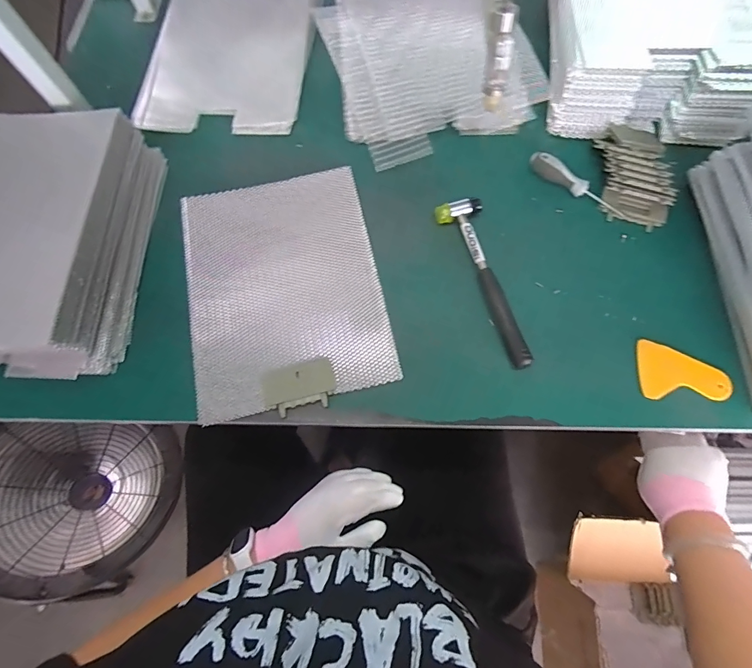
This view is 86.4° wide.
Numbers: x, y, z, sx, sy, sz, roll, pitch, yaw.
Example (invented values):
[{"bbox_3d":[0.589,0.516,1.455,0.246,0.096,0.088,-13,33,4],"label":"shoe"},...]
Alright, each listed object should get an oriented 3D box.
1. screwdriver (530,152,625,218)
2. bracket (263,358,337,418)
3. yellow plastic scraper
[{"bbox_3d":[0.278,-0.206,0.557,0.143,0.019,0.024,40,78,13],"label":"screwdriver"},{"bbox_3d":[-0.094,0.065,0.492,0.086,0.007,0.058,-13,73,-2],"label":"bracket"},{"bbox_3d":[0.365,0.044,0.475,0.100,0.006,0.068,4,73,3],"label":"yellow plastic scraper"}]

